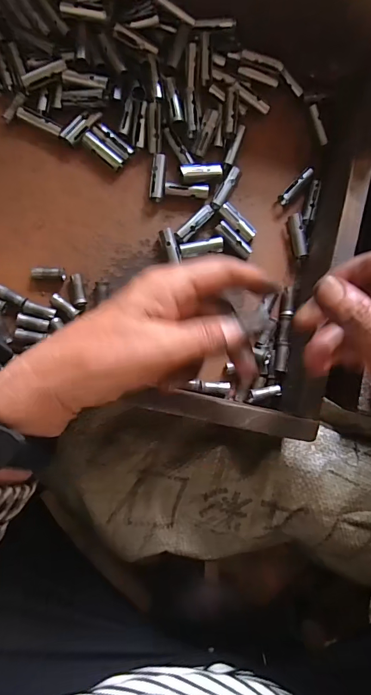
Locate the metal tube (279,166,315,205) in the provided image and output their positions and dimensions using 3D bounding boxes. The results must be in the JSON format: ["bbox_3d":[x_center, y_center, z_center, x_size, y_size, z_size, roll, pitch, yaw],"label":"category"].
[{"bbox_3d":[0.097,-0.142,0.351,0.009,0.013,0.038,43,85,-3],"label":"metal tube"}]

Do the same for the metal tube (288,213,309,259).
[{"bbox_3d":[0.100,-0.098,0.351,0.013,0.012,0.038,-10,90,-6],"label":"metal tube"}]

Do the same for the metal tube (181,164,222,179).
[{"bbox_3d":[0.014,-0.147,0.332,0.035,0.009,0.012,-11,90,-6],"label":"metal tube"}]

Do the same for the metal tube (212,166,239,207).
[{"bbox_3d":[0.035,-0.137,0.344,0.010,0.010,0.037,28,86,-4],"label":"metal tube"}]

